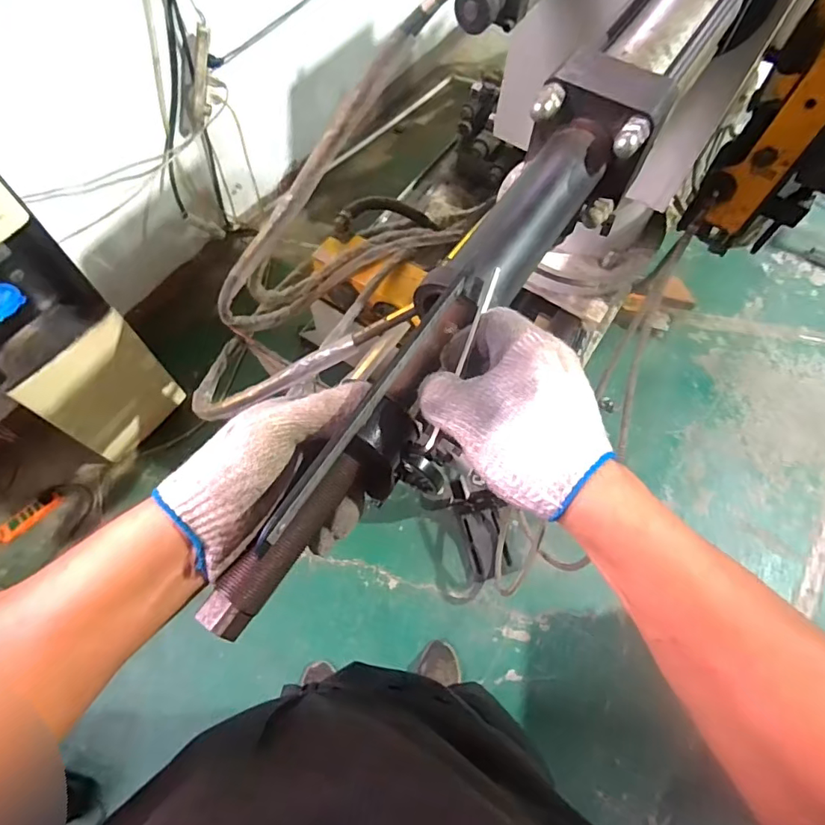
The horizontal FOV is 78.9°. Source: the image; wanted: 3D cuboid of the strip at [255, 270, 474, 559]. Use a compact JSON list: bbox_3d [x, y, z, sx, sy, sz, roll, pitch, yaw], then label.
[{"bbox_3d":[-0.020,-0.012,0.307,0.005,0.027,0.224,30,66,11],"label":"strip"}]

